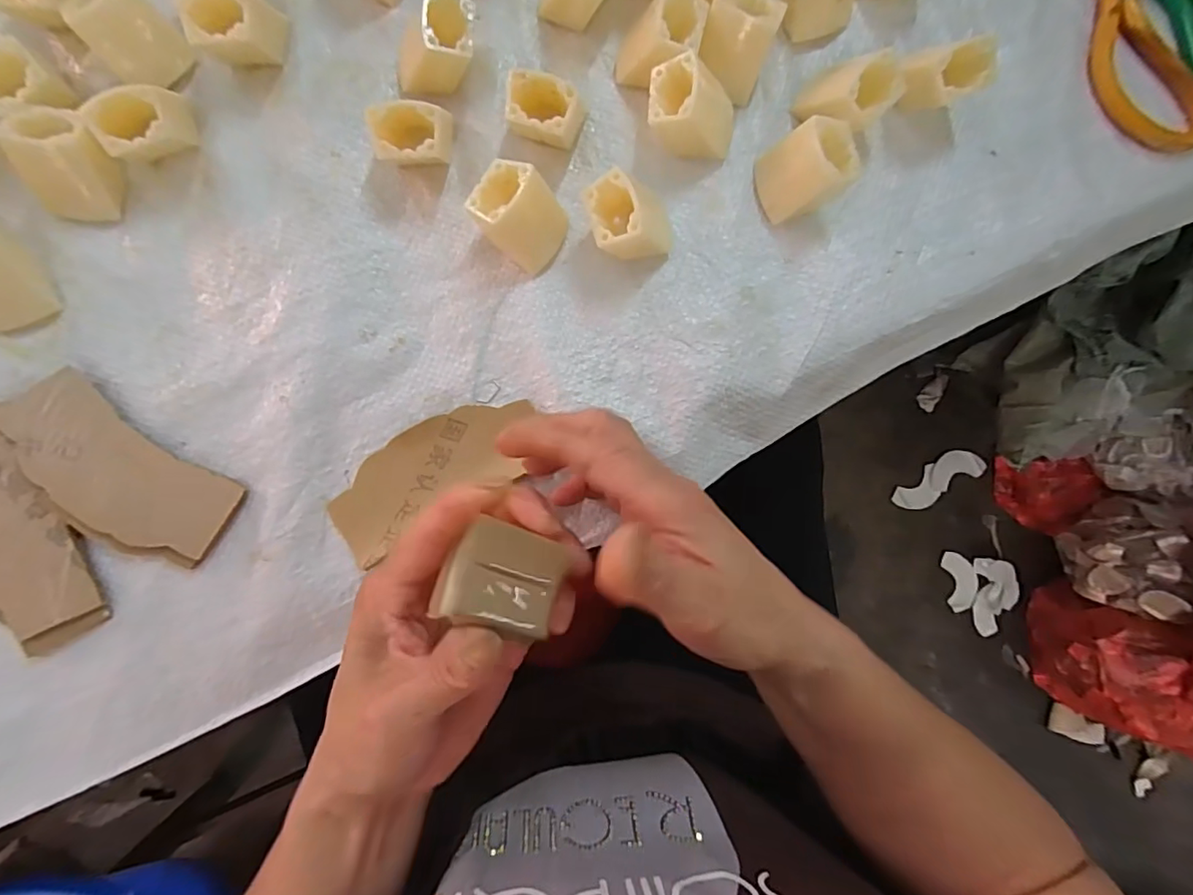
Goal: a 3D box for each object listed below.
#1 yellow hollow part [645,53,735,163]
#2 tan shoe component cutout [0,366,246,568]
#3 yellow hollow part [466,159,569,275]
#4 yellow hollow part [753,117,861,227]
[{"bbox_3d":[0.050,-0.176,0.284,0.046,0.033,0.038,4,85,-2],"label":"yellow hollow part"},{"bbox_3d":[-0.235,0.013,0.263,0.115,0.012,0.053,34,85,1],"label":"tan shoe component cutout"},{"bbox_3d":[-0.040,-0.117,0.276,0.041,0.034,0.040,34,85,0],"label":"yellow hollow part"},{"bbox_3d":[0.111,-0.145,0.285,0.043,0.030,0.038,-13,86,-4],"label":"yellow hollow part"}]

